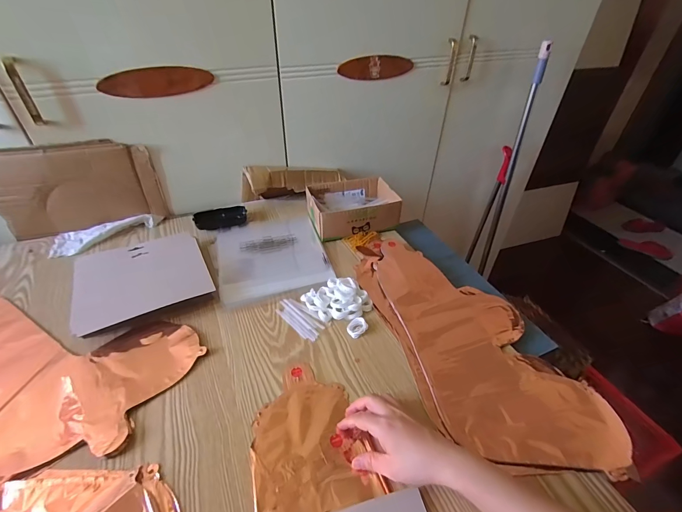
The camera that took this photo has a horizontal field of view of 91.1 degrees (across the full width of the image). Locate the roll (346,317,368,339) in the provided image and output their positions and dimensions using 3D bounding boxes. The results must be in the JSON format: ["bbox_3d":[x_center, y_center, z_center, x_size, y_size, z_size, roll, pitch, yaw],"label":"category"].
[{"bbox_3d":[0.025,0.111,0.520,0.028,0.018,0.030,1,41,-1],"label":"roll"}]

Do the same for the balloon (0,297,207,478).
[{"bbox_3d":[-0.427,0.156,0.450,0.417,0.014,0.213,7,41,6],"label":"balloon"}]

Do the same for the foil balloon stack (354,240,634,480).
[{"bbox_3d":[0.187,0.110,0.522,0.213,0.016,0.433,-12,42,-15],"label":"foil balloon stack"}]

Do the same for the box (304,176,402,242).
[{"bbox_3d":[0.021,-0.111,0.737,0.178,0.059,0.143,-13,43,-16],"label":"box"}]

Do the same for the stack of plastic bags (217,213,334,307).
[{"bbox_3d":[-0.139,-0.006,0.671,0.203,0.011,0.229,-12,42,-14],"label":"stack of plastic bags"}]

